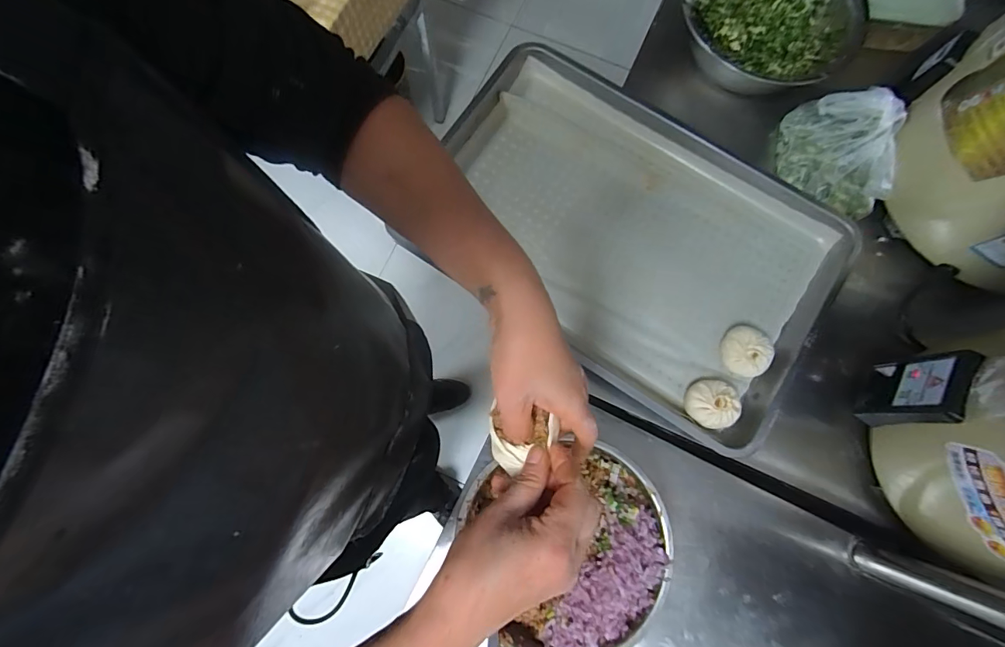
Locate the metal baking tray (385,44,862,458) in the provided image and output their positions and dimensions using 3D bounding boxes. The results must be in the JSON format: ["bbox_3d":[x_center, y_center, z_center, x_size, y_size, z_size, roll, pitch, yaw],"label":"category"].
[{"bbox_3d":[0.175,-0.127,0.648,0.587,0.048,0.403,31,81,6],"label":"metal baking tray"}]

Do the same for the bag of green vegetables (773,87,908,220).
[{"bbox_3d":[0.503,-0.253,0.644,0.156,0.097,0.144,26,80,5],"label":"bag of green vegetables"}]

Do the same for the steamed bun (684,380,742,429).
[{"bbox_3d":[0.279,0.109,0.591,0.064,0.048,0.062,0,79,0],"label":"steamed bun"}]

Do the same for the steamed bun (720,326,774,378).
[{"bbox_3d":[0.336,0.040,0.608,0.060,0.041,0.068,-16,79,-3],"label":"steamed bun"}]

